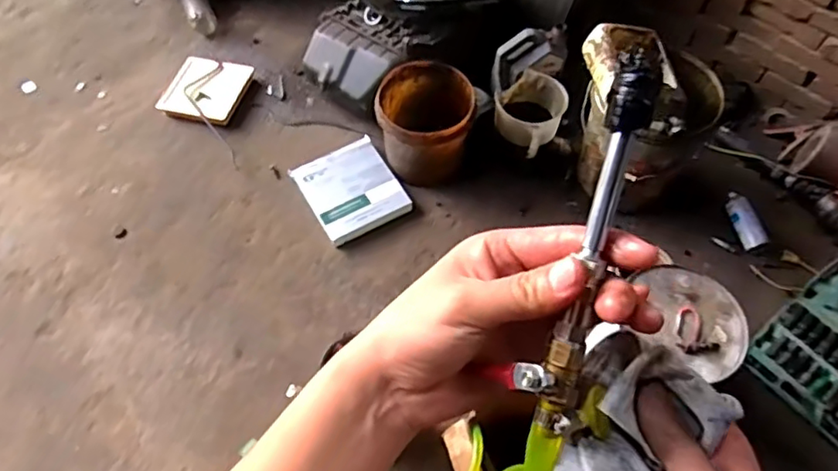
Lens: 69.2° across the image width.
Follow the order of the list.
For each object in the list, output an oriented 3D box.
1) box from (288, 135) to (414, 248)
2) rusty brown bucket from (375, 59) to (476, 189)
[{"bbox_3d":[-0.197,-0.134,1.745,0.253,0.037,0.298,-25,63,-15],"label":"box"},{"bbox_3d":[0.015,-0.309,1.694,0.250,0.238,0.275,1,60,-1],"label":"rusty brown bucket"}]

